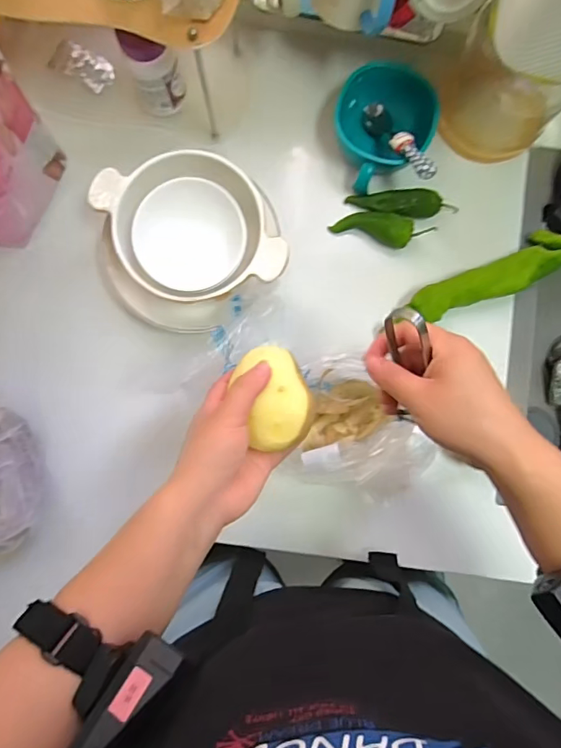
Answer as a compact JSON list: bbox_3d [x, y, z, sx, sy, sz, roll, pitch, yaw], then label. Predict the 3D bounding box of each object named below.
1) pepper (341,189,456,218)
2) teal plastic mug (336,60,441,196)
[{"bbox_3d":[0.150,-0.206,0.588,0.131,0.019,0.031,-1,86,-1],"label":"pepper"},{"bbox_3d":[0.122,-0.297,0.577,0.113,0.057,0.120,0,86,-1],"label":"teal plastic mug"}]

